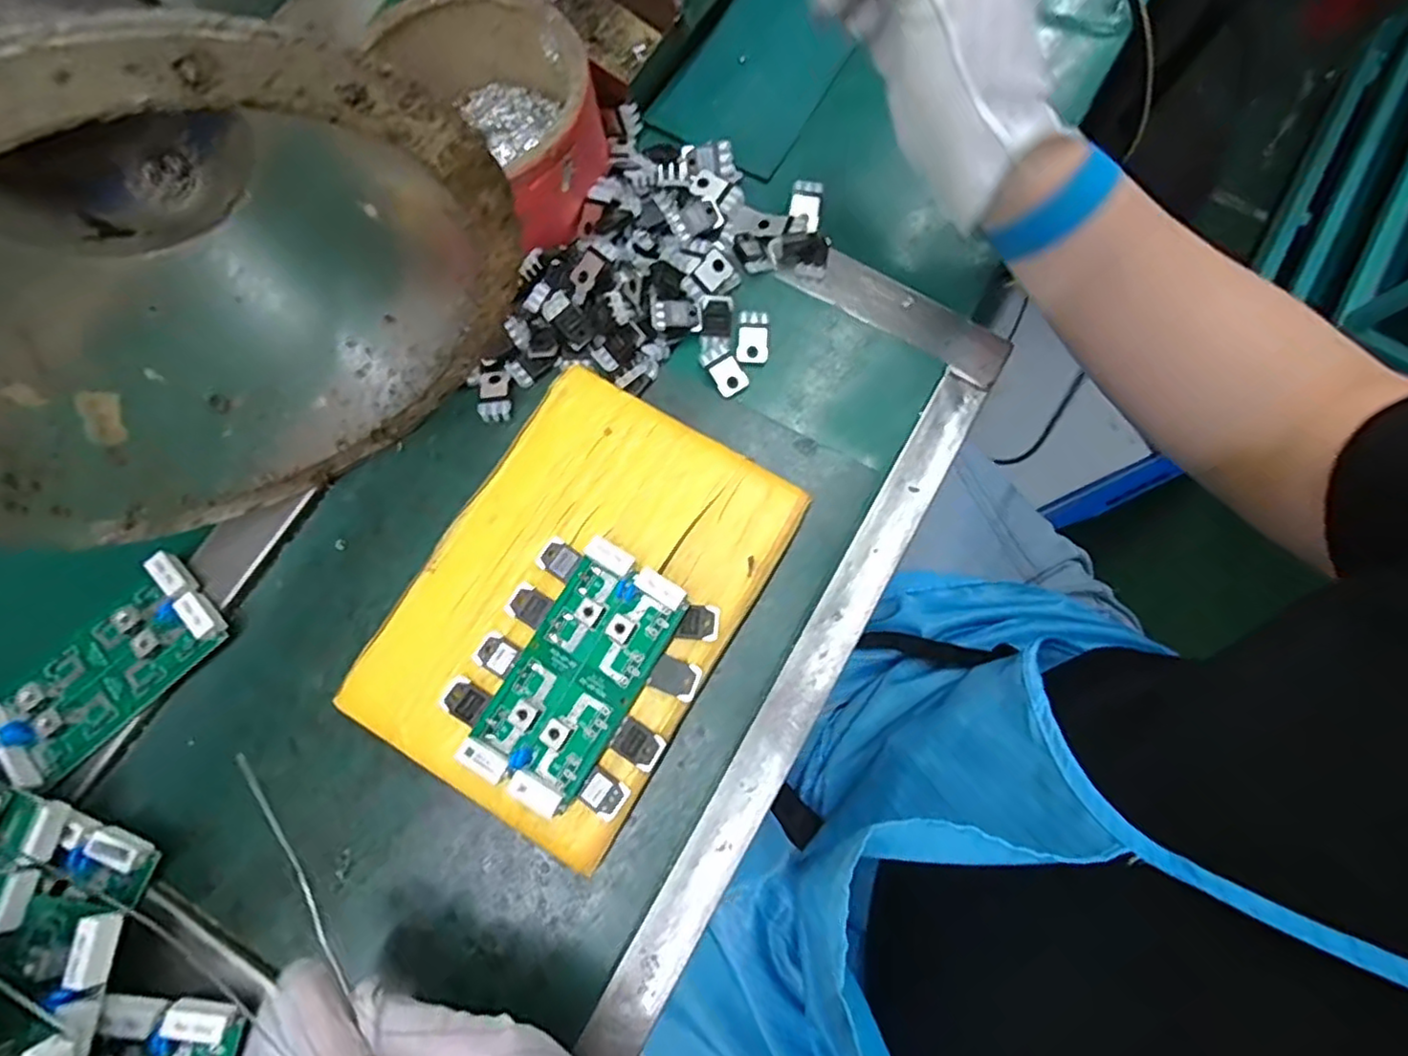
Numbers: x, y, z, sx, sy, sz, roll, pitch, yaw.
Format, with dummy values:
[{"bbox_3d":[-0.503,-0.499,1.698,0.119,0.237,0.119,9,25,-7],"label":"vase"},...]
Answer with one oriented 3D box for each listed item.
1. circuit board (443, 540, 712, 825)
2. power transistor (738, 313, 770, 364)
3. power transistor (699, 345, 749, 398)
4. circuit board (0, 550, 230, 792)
[{"bbox_3d":[-0.054,0.063,0.284,0.089,0.024,0.106,30,79,6],"label":"circuit board"},{"bbox_3d":[0.026,-0.100,0.339,0.017,0.004,0.025,-1,77,-1],"label":"power transistor"},{"bbox_3d":[0.011,-0.082,0.338,0.016,0.005,0.026,-35,80,-8],"label":"power transistor"},{"bbox_3d":[-0.276,0.065,0.298,0.050,0.016,0.106,44,81,9],"label":"circuit board"}]

